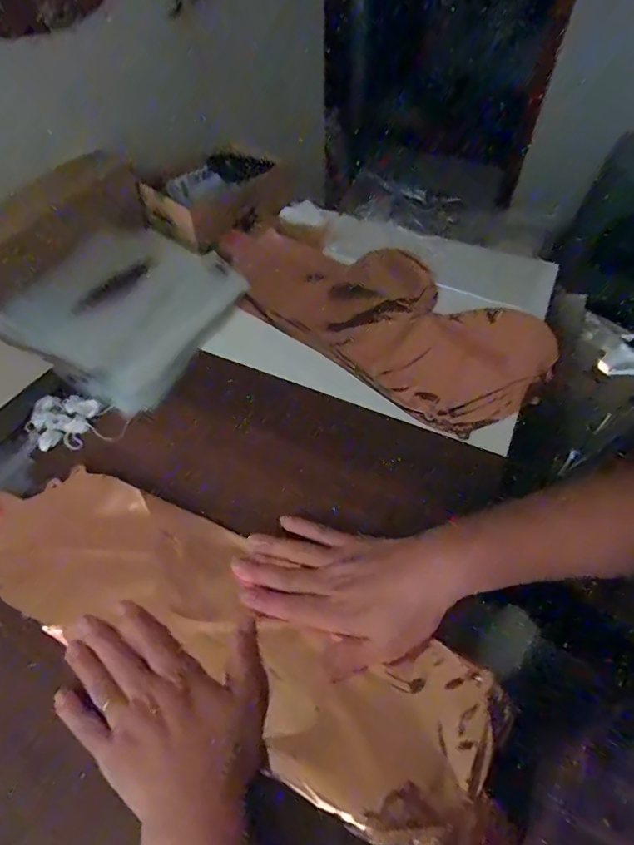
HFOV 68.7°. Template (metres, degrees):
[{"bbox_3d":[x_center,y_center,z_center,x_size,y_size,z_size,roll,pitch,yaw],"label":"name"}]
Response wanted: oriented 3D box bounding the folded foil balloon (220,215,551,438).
[{"bbox_3d":[0.071,-0.149,0.587,0.421,0.044,0.215,35,60,23],"label":"folded foil balloon"}]

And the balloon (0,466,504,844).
[{"bbox_3d":[-0.084,0.151,0.362,0.448,0.009,0.125,23,56,17],"label":"balloon"}]

